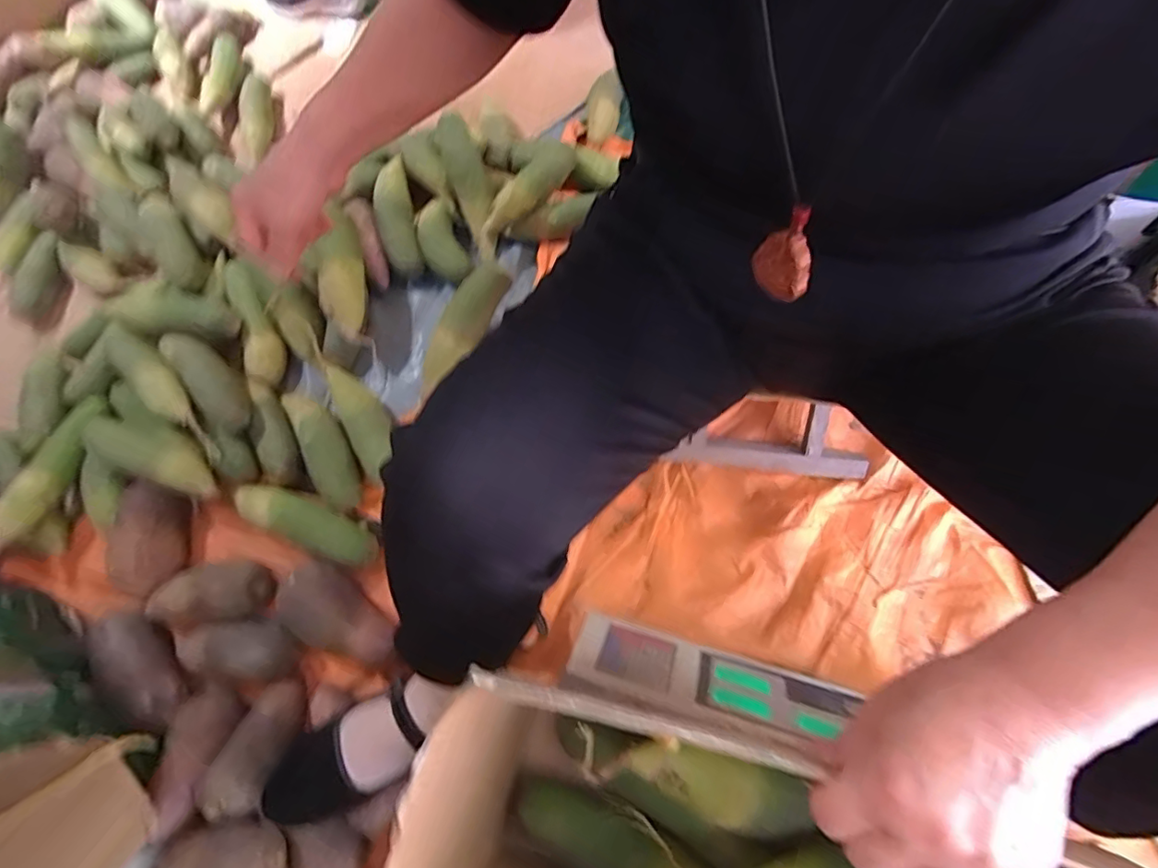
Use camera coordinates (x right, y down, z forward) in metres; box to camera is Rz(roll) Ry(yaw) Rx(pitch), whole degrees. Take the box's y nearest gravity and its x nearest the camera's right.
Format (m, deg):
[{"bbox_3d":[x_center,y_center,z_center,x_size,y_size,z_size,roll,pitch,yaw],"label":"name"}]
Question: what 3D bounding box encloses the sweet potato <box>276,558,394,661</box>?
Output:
[{"bbox_3d":[-0.274,0.211,0.636,0.153,0.063,0.075,28,69,14],"label":"sweet potato"}]

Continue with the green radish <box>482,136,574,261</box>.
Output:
[{"bbox_3d":[-0.091,-0.371,0.846,0.056,0.055,0.211,39,85,18],"label":"green radish"}]

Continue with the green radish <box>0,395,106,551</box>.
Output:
[{"bbox_3d":[-0.712,0.043,0.737,0.047,0.049,0.227,4,66,4],"label":"green radish"}]

